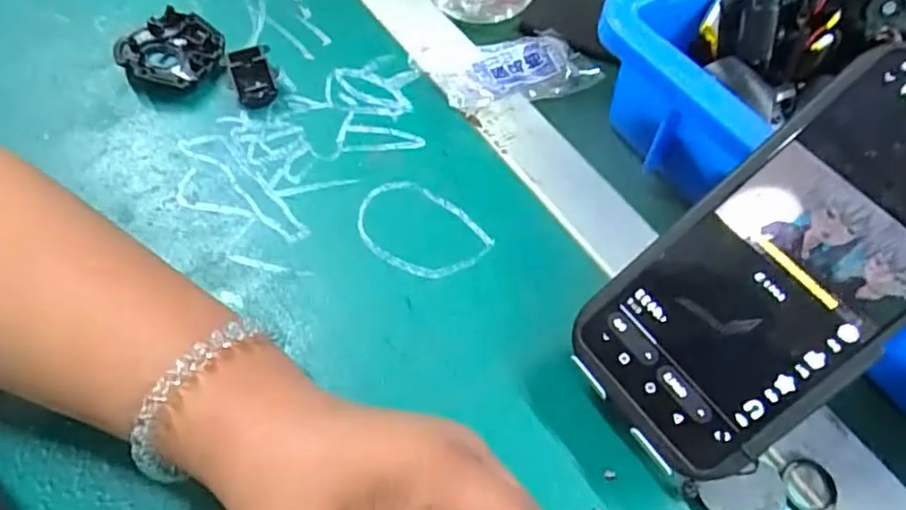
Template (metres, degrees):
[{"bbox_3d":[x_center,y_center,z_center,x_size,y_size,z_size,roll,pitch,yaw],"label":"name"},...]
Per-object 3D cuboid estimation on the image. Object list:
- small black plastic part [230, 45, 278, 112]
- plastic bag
[{"bbox_3d":[-0.113,-0.102,0.358,0.025,0.014,0.034,-19,62,-14],"label":"small black plastic part"},{"bbox_3d":[0.039,-0.116,0.379,0.102,0.013,0.050,-18,62,-13],"label":"plastic bag"}]

